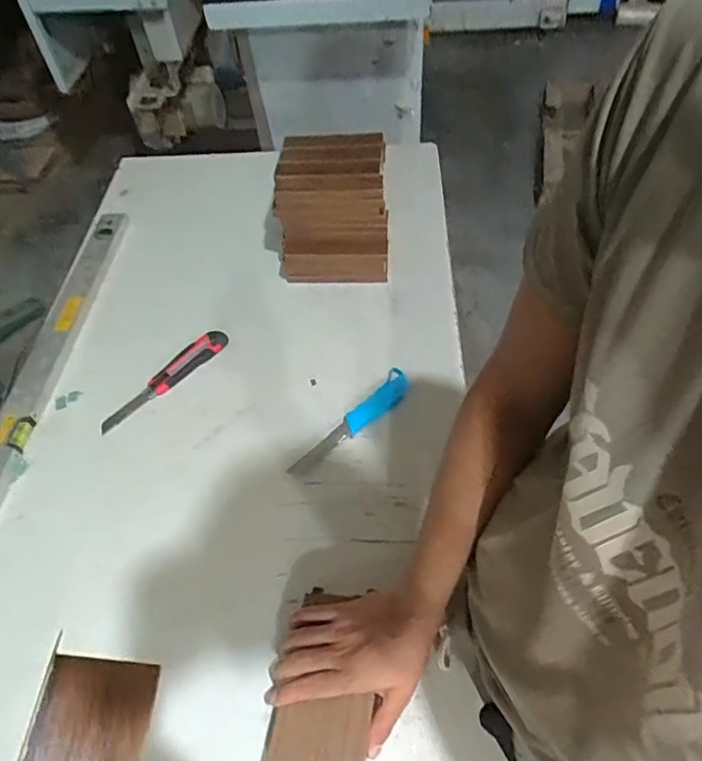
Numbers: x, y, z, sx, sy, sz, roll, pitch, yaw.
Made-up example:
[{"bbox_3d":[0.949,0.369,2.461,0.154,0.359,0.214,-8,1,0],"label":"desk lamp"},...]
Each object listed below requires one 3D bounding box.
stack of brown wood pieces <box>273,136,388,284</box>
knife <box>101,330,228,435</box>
[{"bbox_3d":[-0.029,-0.277,0.916,0.178,0.180,0.166,0,53,6],"label":"stack of brown wood pieces"},{"bbox_3d":[-0.282,-0.006,0.834,0.039,0.022,0.223,36,64,27],"label":"knife"}]

